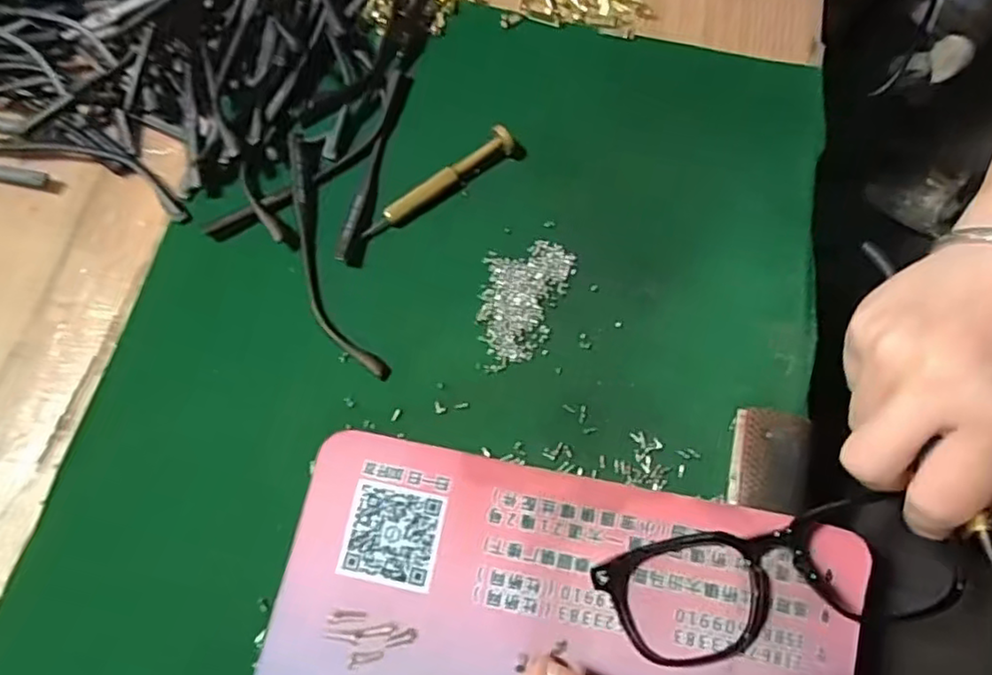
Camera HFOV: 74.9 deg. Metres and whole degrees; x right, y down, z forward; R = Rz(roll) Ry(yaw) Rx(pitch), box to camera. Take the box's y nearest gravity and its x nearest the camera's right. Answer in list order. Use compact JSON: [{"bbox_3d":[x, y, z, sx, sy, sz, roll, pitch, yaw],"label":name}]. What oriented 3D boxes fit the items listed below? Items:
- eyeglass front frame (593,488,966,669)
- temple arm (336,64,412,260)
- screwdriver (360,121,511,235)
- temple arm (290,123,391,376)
[{"bbox_3d":[0.115,0.097,0.261,0.148,0.020,0.056,-5,71,-3],"label":"eyeglass front frame"},{"bbox_3d":[-0.060,-0.090,0.326,0.009,0.006,0.115,11,71,3],"label":"temple arm"},{"bbox_3d":[-0.029,-0.076,0.320,0.085,0.016,0.011,-33,75,-12],"label":"screwdriver"},{"bbox_3d":[-0.084,-0.041,0.308,0.023,0.013,0.133,-20,72,-8],"label":"temple arm"}]

